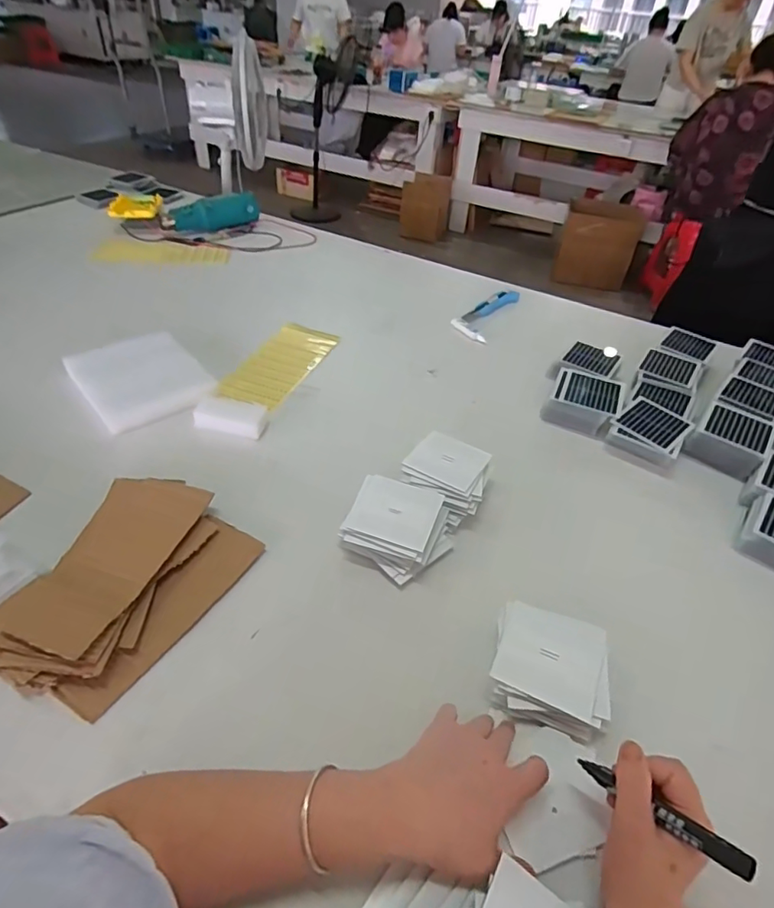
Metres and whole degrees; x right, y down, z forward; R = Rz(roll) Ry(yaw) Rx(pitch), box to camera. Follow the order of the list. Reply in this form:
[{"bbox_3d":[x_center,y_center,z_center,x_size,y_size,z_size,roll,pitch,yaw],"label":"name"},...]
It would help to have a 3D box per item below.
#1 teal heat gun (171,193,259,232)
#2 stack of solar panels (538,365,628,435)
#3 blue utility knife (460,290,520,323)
[{"bbox_3d":[-0.428,-0.604,1.334,0.220,0.073,0.078,-23,49,-27],"label":"teal heat gun"},{"bbox_3d":[0.310,-0.081,0.826,0.107,0.055,0.092,22,45,18],"label":"stack of solar panels"},{"bbox_3d":[0.217,-0.313,1.105,0.182,0.010,0.042,-31,53,-32],"label":"blue utility knife"}]

